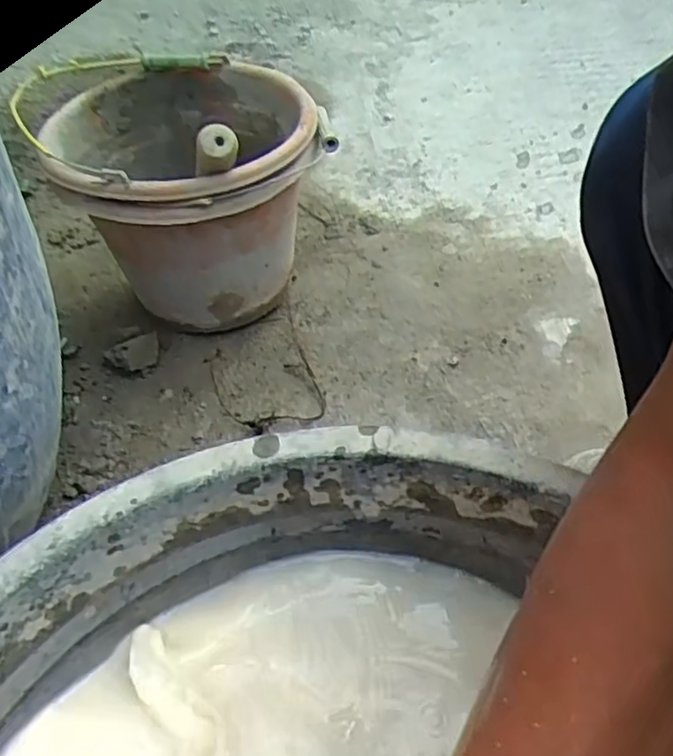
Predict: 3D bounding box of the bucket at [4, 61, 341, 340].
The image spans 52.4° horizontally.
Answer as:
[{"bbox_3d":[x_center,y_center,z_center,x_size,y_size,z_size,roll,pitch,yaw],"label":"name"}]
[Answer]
[{"bbox_3d":[-0.171,-0.231,0.831,0.290,0.245,0.335,-12,51,-7],"label":"bucket"}]

